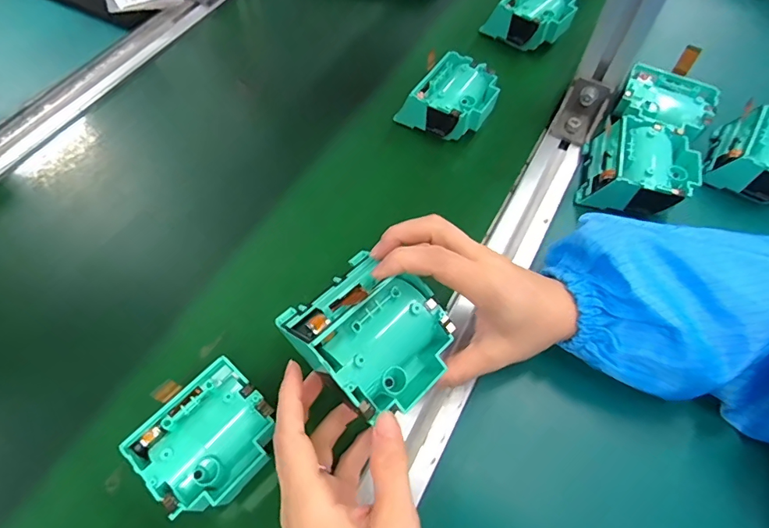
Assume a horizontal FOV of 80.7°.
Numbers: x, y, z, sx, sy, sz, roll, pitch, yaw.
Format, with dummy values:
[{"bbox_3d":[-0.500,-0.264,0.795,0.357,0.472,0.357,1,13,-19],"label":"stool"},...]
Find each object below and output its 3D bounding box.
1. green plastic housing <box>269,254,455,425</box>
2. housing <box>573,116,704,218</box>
[{"bbox_3d":[-0.007,0.036,0.250,0.083,0.032,0.075,42,68,17],"label":"green plastic housing"},{"bbox_3d":[0.210,-0.076,0.379,0.078,0.047,0.074,15,63,5],"label":"housing"}]

